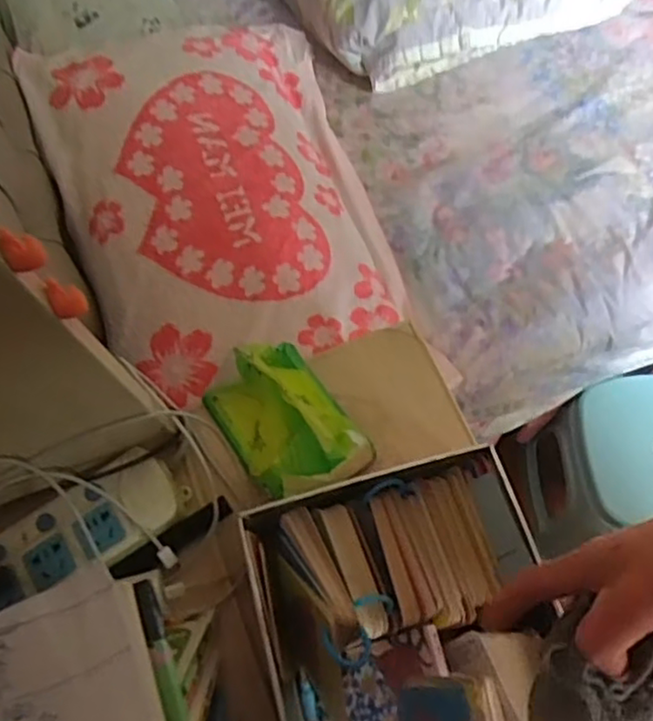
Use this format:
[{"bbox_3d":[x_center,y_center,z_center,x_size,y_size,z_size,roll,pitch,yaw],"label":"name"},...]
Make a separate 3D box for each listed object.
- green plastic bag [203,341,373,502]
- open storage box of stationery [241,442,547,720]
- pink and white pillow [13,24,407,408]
[{"bbox_3d":[-0.033,0.048,0.542,0.091,0.055,0.130,-36,71,-11],"label":"green plastic bag"},{"bbox_3d":[0.055,0.204,0.453,0.194,0.088,0.239,-15,68,-3],"label":"open storage box of stationery"},{"bbox_3d":[-0.142,-0.244,0.952,0.421,0.128,0.627,-22,67,-7],"label":"pink and white pillow"}]

